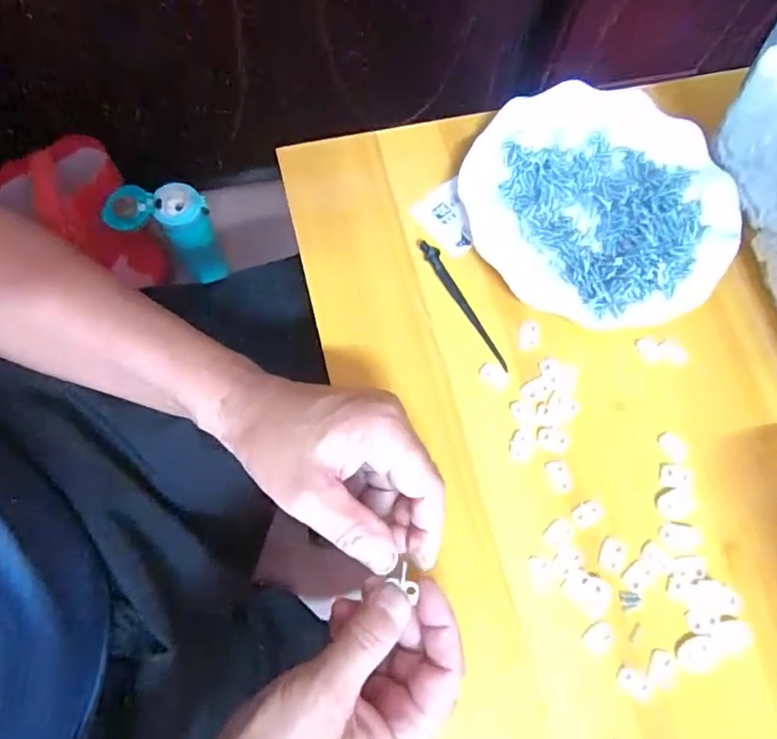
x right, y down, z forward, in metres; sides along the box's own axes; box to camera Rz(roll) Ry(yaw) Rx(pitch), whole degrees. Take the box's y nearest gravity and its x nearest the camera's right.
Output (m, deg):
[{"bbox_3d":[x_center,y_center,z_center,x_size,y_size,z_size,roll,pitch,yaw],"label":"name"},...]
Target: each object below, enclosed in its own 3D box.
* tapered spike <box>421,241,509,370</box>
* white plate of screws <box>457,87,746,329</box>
[{"bbox_3d":[0.051,-0.045,0.380,0.009,0.010,0.104,-31,78,-12],"label":"tapered spike"},{"bbox_3d":[0.148,-0.116,0.394,0.177,0.023,0.174,1,74,-4],"label":"white plate of screws"}]

